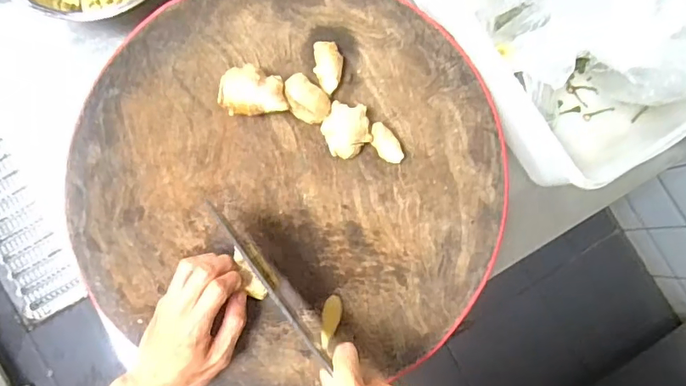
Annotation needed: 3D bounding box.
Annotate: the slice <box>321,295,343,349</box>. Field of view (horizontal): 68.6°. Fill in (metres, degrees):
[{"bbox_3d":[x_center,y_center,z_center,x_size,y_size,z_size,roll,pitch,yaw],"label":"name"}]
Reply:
[{"bbox_3d":[-0.011,0.121,0.474,0.019,0.016,0.049,8,83,-4],"label":"slice"}]

